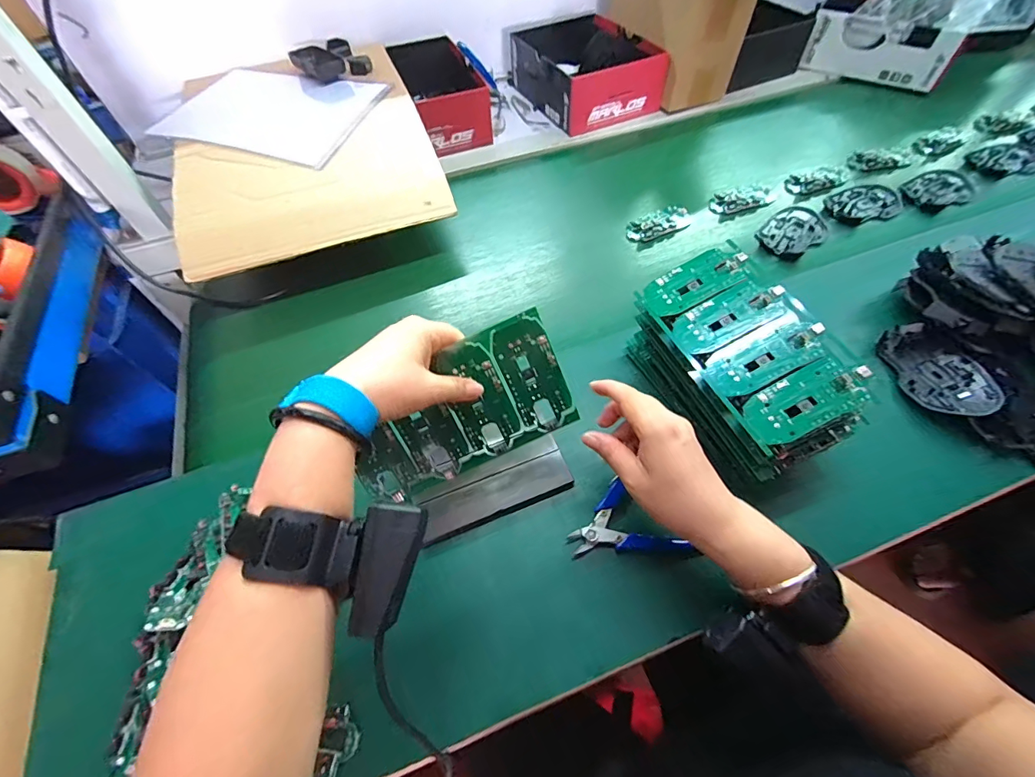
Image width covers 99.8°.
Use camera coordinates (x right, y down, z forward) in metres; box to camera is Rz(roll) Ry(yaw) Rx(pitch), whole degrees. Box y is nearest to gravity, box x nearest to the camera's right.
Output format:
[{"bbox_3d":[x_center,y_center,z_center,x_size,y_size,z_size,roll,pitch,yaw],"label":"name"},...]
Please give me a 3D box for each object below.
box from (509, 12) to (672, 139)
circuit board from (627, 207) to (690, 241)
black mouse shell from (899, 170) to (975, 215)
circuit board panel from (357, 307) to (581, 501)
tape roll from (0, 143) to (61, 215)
[{"bbox_3d":[0.115,-0.599,0.807,0.190,0.090,0.283,-23,59,-12],"label":"box"},{"bbox_3d":[0.208,-0.242,0.635,0.096,0.012,0.046,-26,60,-15],"label":"circuit board"},{"bbox_3d":[0.634,-0.298,0.654,0.119,0.014,0.068,-25,60,-14],"label":"black mouse shell"},{"bbox_3d":[-0.050,0.020,0.360,0.185,0.104,0.008,-25,24,0],"label":"circuit board panel"},{"bbox_3d":[-0.696,-0.287,0.589,0.057,0.078,0.089,31,63,19],"label":"tape roll"}]

